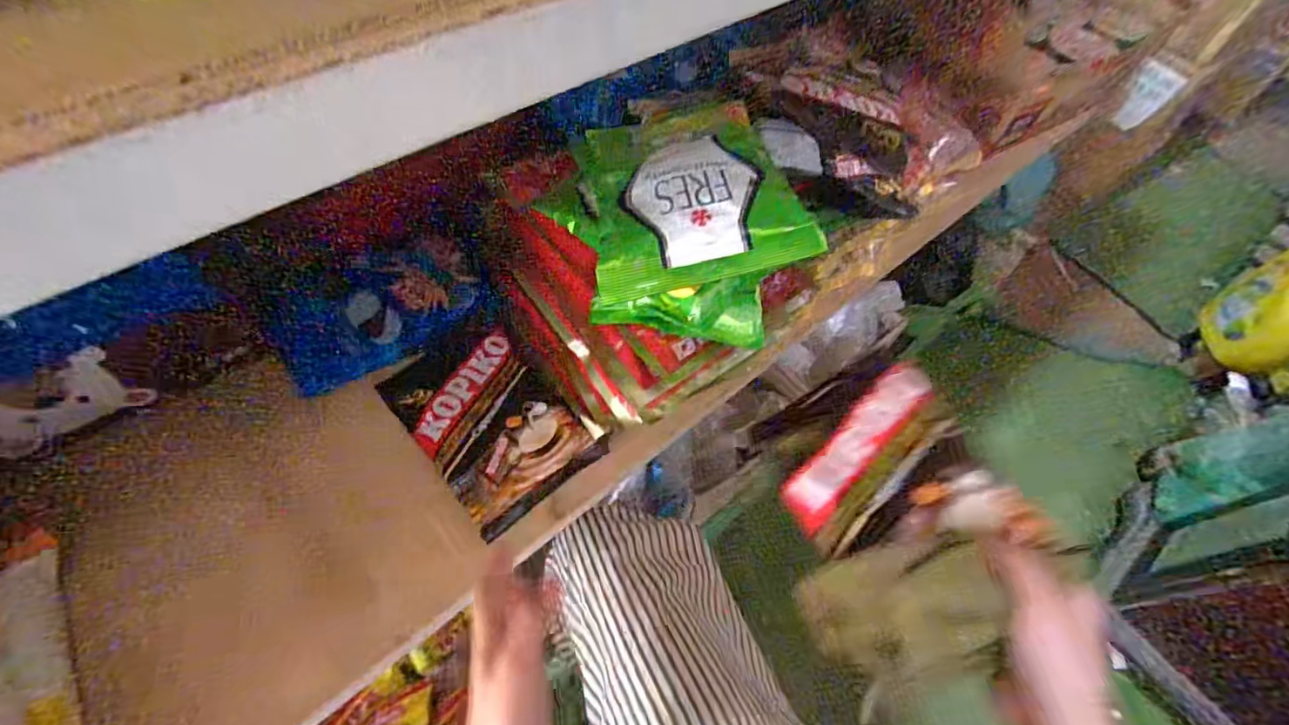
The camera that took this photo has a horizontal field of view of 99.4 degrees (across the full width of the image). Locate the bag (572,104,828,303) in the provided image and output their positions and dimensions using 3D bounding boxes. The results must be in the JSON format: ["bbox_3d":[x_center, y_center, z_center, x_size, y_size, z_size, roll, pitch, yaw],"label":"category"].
[{"bbox_3d":[0.027,-0.117,0.373,0.132,0.038,0.152,-7,58,-8],"label":"bag"}]

